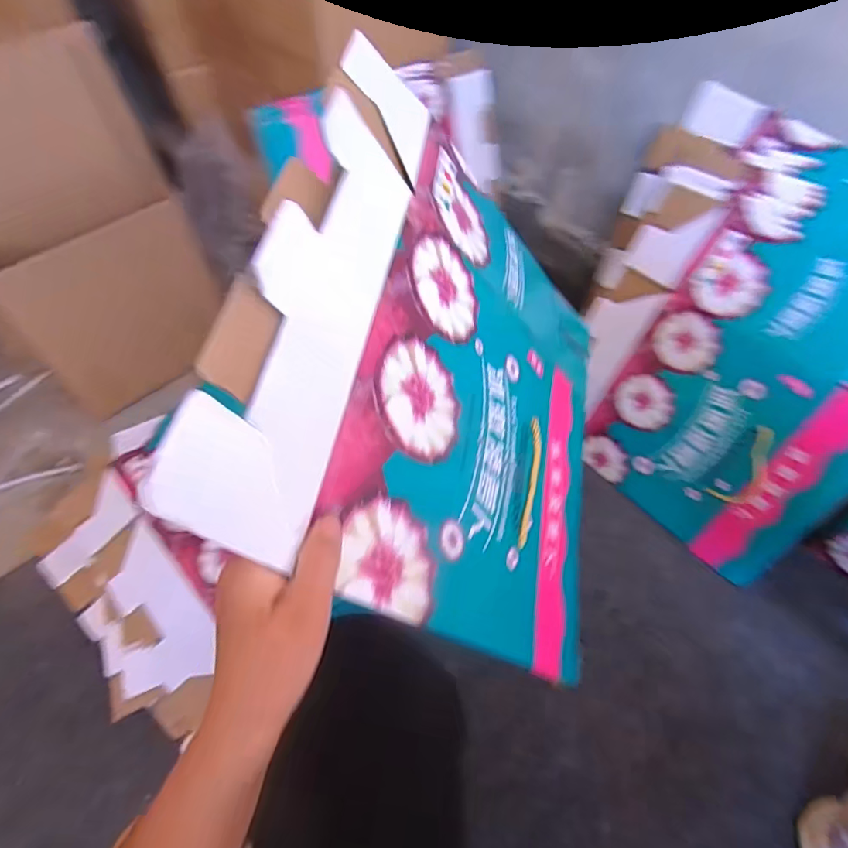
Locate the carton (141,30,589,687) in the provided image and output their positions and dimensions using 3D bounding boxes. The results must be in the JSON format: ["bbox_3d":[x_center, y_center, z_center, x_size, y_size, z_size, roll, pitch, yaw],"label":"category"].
[{"bbox_3d":[0.042,-0.050,0.458,0.019,0.434,0.448,-14,53,37],"label":"carton"}]

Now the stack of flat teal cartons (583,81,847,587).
[{"bbox_3d":[0.471,-0.129,0.794,0.098,0.590,0.529,-10,45,-46],"label":"stack of flat teal cartons"}]

